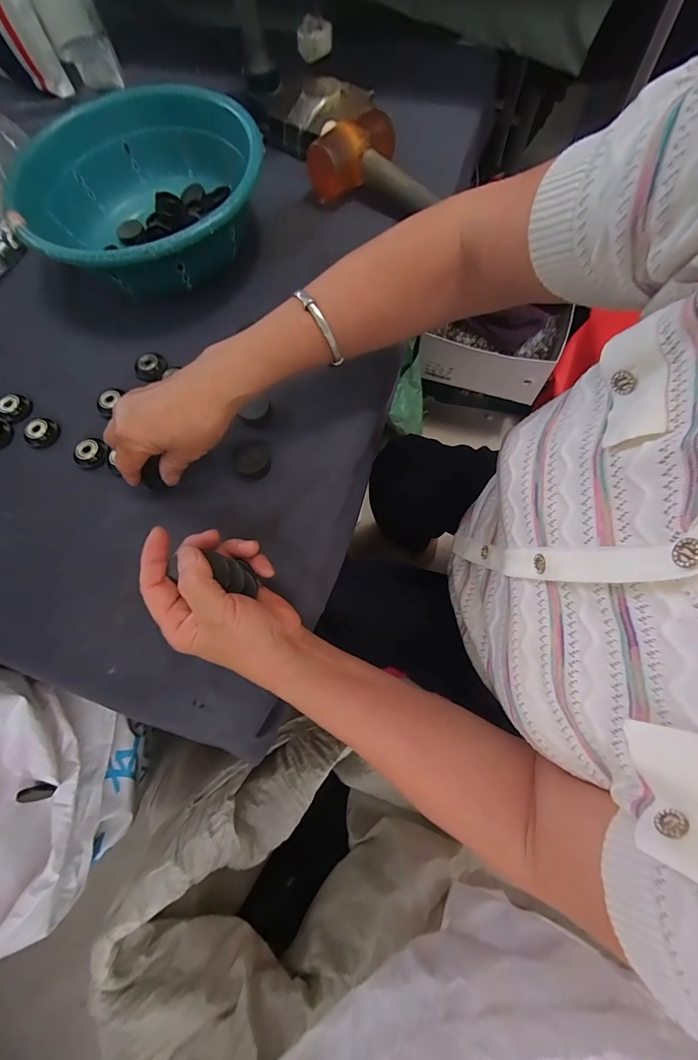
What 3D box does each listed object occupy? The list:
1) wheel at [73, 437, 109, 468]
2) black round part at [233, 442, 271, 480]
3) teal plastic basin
[{"bbox_3d":[-0.251,-0.075,0.370,0.026,0.011,0.030,30,74,13],"label":"wheel"},{"bbox_3d":[-0.091,-0.067,0.357,0.030,0.016,0.035,-14,70,-3],"label":"black round part"},{"bbox_3d":[-0.222,-0.368,0.430,0.255,0.078,0.268,-1,70,2],"label":"teal plastic basin"}]

